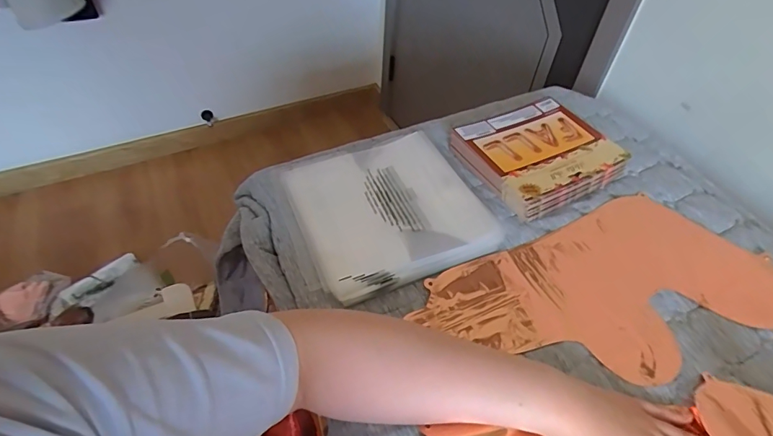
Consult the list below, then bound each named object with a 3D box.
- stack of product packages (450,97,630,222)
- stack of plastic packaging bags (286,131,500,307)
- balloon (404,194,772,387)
[{"bbox_3d":[0.221,-0.094,0.638,0.198,0.037,0.169,-23,53,-22],"label":"stack of product packages"},{"bbox_3d":[-0.001,-0.015,0.557,0.220,0.034,0.215,-18,51,-18],"label":"stack of plastic packaging bags"},{"bbox_3d":[0.255,0.088,0.502,0.393,0.008,0.207,-20,52,-20],"label":"balloon"}]

